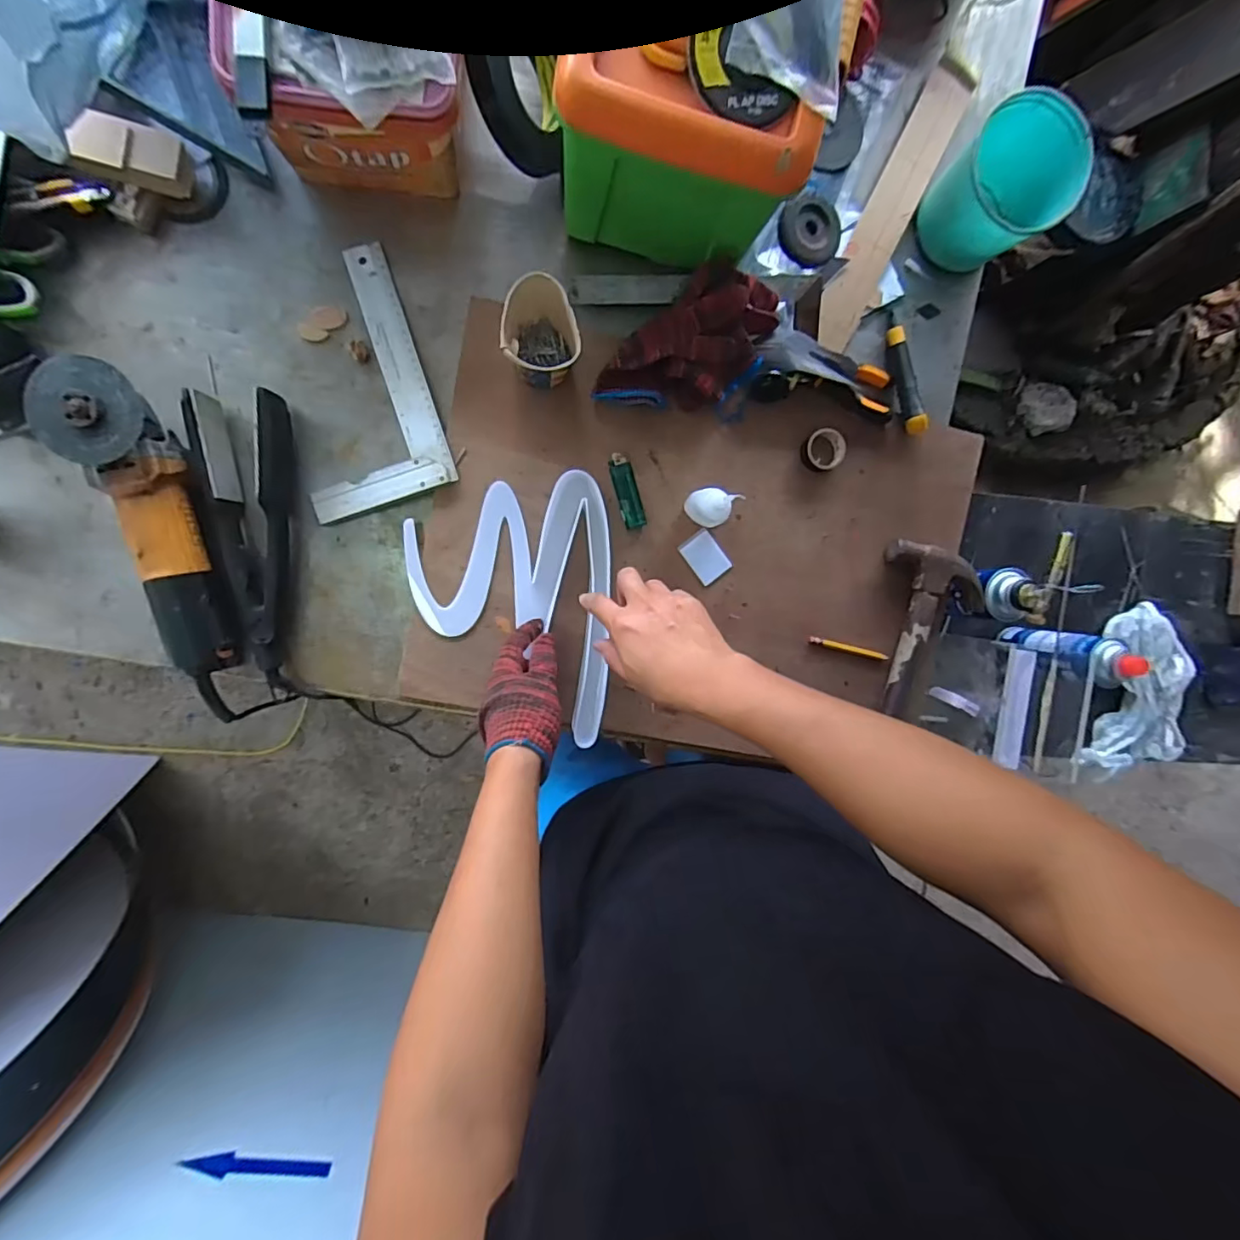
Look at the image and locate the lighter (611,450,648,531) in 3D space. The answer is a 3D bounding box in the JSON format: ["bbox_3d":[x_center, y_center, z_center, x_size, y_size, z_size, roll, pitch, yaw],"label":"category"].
[{"bbox_3d":[0.008,-0.140,0.608,0.026,0.012,0.080,-15,97,-6],"label":"lighter"}]

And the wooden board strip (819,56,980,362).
[{"bbox_3d":[0.309,-0.463,0.632,0.057,0.008,0.333,27,91,-9],"label":"wooden board strip"}]

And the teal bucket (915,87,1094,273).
[{"bbox_3d":[0.401,-0.450,0.594,0.111,0.102,0.121,-1,95,-7],"label":"teal bucket"}]

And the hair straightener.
[{"bbox_3d":[-0.366,-0.084,0.557,0.076,0.049,0.267,-3,95,-7],"label":"hair straightener"}]

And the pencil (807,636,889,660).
[{"bbox_3d":[0.266,0.033,0.653,0.095,0.010,0.010,12,94,-8],"label":"pencil"}]

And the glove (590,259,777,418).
[{"bbox_3d":[0.076,-0.287,0.584,0.150,0.050,0.160,20,92,-9],"label":"glove"}]

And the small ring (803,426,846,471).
[{"bbox_3d":[0.226,-0.189,0.621,0.046,0.012,0.046,-1,95,-7],"label":"small ring"}]

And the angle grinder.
[{"bbox_3d":[-0.430,-0.061,0.521,0.082,0.077,0.332,-13,97,-6],"label":"angle grinder"}]

